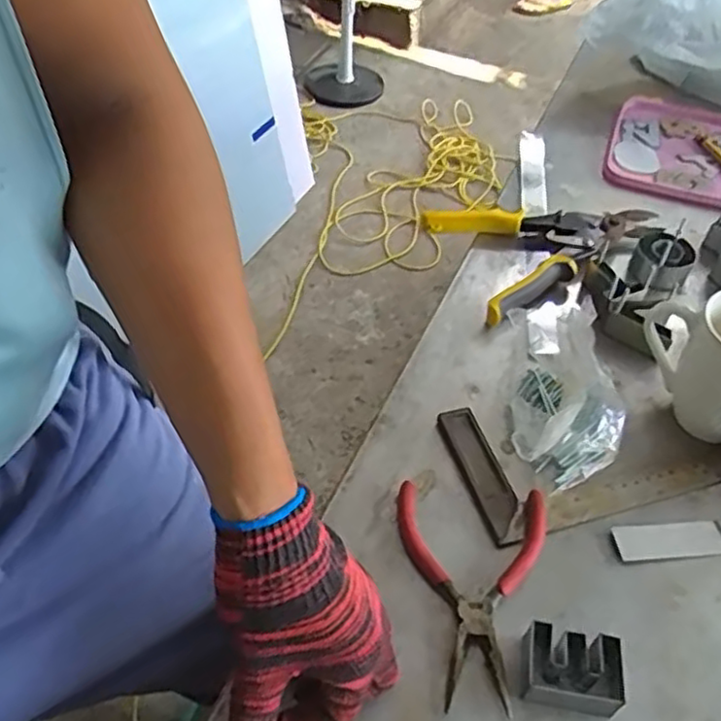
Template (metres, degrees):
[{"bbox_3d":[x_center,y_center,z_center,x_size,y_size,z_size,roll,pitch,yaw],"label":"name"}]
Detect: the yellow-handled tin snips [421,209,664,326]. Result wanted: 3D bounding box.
[{"bbox_3d":[0.188,-0.123,0.684,0.208,0.027,0.142,-16,51,-17],"label":"yellow-handled tin snips"}]

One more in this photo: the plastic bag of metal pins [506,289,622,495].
[{"bbox_3d":[0.151,0.022,0.528,0.077,0.069,0.138,1,48,-2],"label":"plastic bag of metal pins"}]

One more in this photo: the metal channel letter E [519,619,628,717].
[{"bbox_3d":[0.124,0.183,0.409,0.053,0.028,0.036,8,48,5],"label":"metal channel letter E"}]

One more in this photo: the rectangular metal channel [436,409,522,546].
[{"bbox_3d":[0.090,0.083,0.510,0.029,0.009,0.114,-12,49,-13],"label":"rectangular metal channel"}]

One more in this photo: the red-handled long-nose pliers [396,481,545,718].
[{"bbox_3d":[0.071,0.147,0.447,0.098,0.016,0.141,6,48,2],"label":"red-handled long-nose pliers"}]

